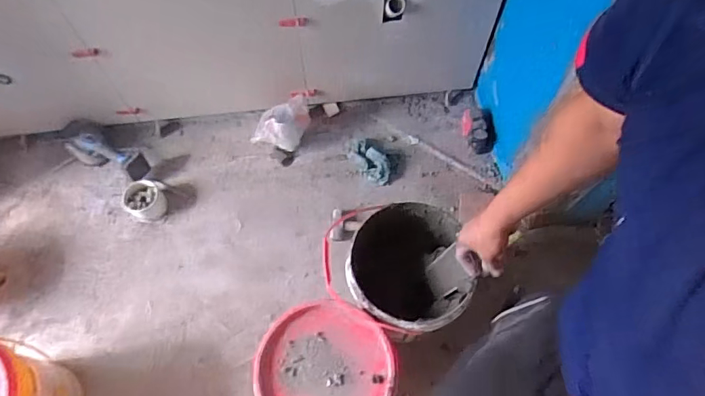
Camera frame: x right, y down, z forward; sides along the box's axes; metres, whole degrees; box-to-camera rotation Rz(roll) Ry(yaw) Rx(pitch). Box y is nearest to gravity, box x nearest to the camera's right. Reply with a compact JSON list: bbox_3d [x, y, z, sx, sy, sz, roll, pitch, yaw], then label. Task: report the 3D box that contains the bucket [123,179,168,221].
[{"bbox_3d":[-0.674,0.002,1.538,0.126,0.104,0.135,0,64,0],"label":"bucket"}]

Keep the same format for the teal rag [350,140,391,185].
[{"bbox_3d":[0.068,-0.132,1.624,0.110,0.032,0.202,-33,69,-14],"label":"teal rag"}]

